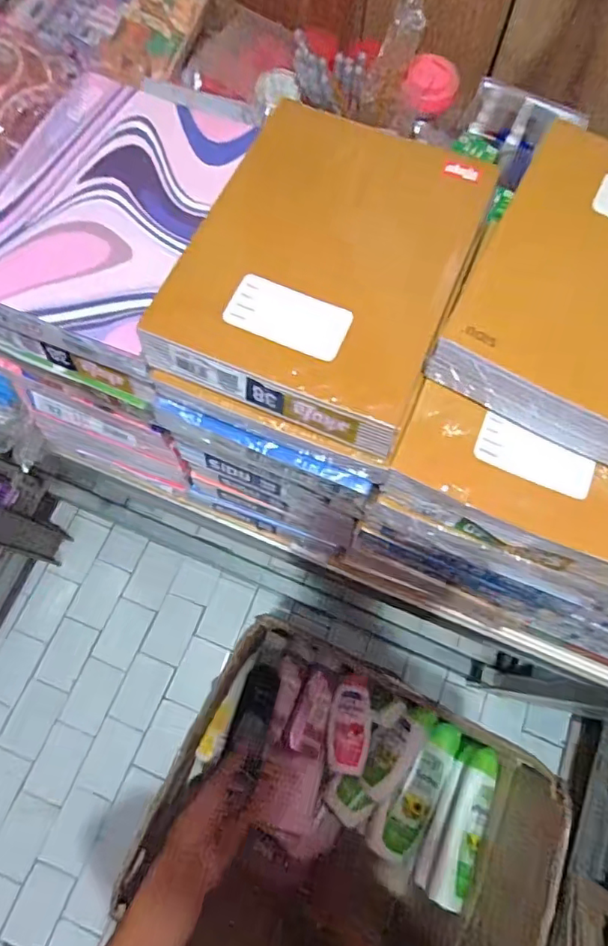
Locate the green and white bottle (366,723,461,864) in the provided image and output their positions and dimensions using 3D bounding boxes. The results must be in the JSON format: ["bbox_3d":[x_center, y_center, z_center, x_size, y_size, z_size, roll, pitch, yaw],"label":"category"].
[{"bbox_3d":[0.139,0.390,0.672,0.063,0.036,0.167,29,74,7],"label":"green and white bottle"}]

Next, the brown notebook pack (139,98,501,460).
[{"bbox_3d":[0.016,-0.131,0.354,0.159,0.052,0.206,22,73,5],"label":"brown notebook pack"}]

